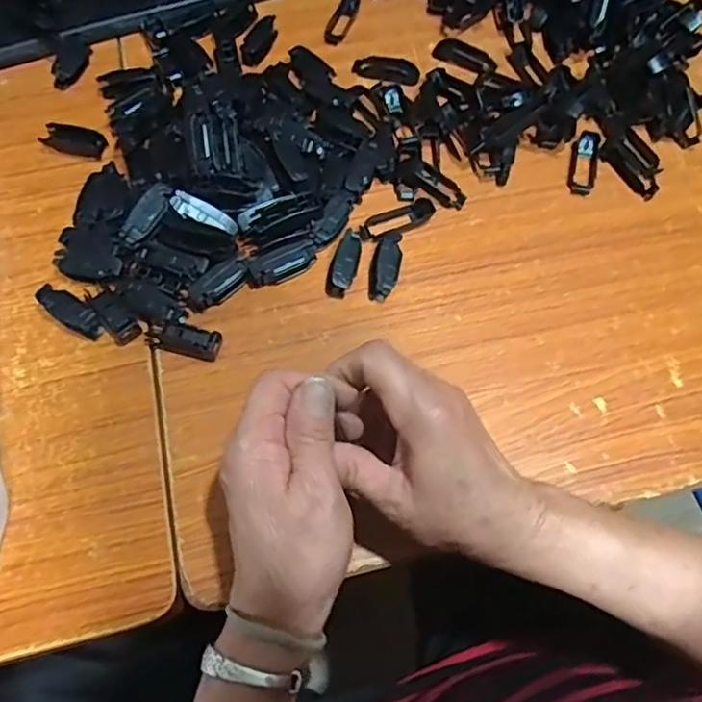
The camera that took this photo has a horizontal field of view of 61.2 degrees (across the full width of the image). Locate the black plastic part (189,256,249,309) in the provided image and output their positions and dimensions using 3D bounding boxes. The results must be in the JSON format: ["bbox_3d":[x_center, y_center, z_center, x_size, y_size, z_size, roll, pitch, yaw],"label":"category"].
[{"bbox_3d":[-0.090,-0.047,0.406,0.042,0.011,0.019,-37,72,-16],"label":"black plastic part"}]

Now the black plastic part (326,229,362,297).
[{"bbox_3d":[-0.004,-0.063,0.421,0.017,0.016,0.050,14,67,4],"label":"black plastic part"}]

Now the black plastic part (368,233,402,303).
[{"bbox_3d":[0.024,-0.060,0.417,0.019,0.015,0.049,13,80,4],"label":"black plastic part"}]

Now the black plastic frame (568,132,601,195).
[{"bbox_3d":[0.183,-0.148,0.465,0.021,0.010,0.057,14,67,4],"label":"black plastic frame"}]

